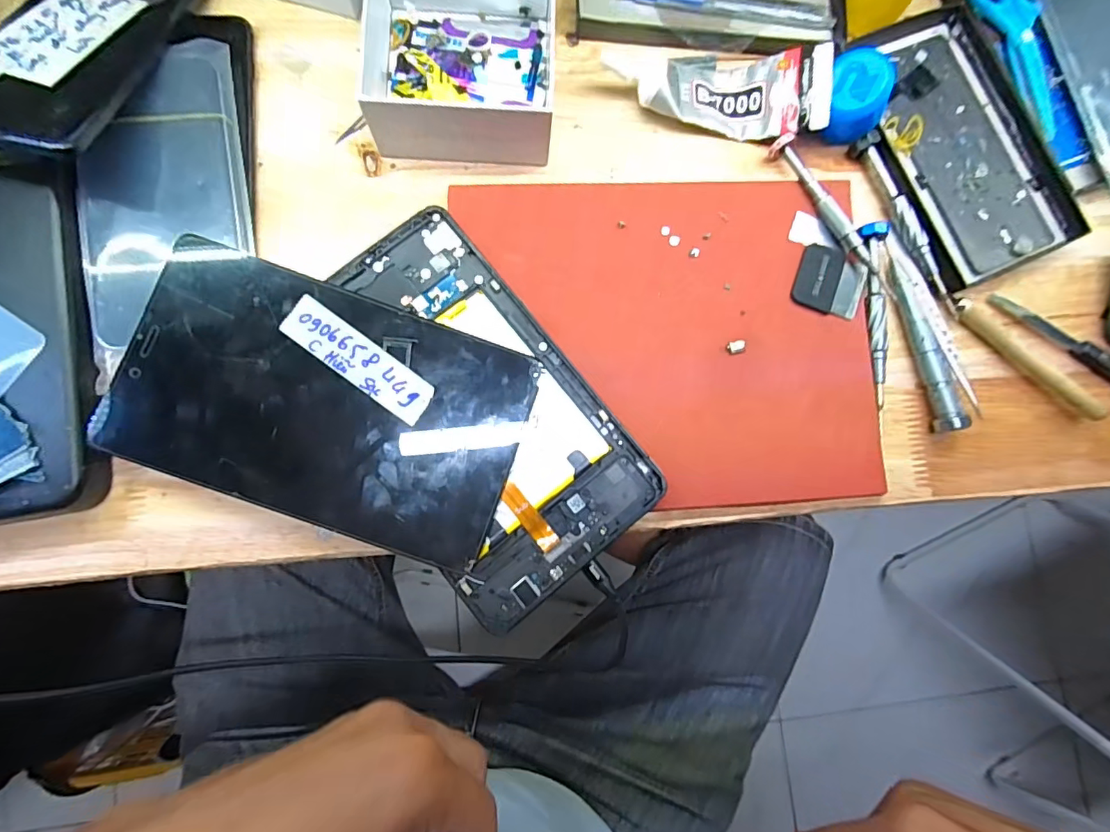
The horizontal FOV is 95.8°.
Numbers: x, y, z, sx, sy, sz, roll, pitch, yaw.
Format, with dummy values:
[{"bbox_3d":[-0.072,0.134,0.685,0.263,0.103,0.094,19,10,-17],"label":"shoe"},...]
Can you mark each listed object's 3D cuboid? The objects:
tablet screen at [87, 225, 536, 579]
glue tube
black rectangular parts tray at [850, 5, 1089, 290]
[{"bbox_3d":[-0.121,-0.007,0.264,0.204,0.006,0.118,19,83,-3],"label":"tablet screen"},{"bbox_3d":[0.098,-0.204,0.302,0.128,0.030,0.051,10,82,-3],"label":"glue tube"},{"bbox_3d":[0.259,-0.178,0.323,0.105,0.010,0.176,-22,85,-7],"label":"black rectangular parts tray"}]

